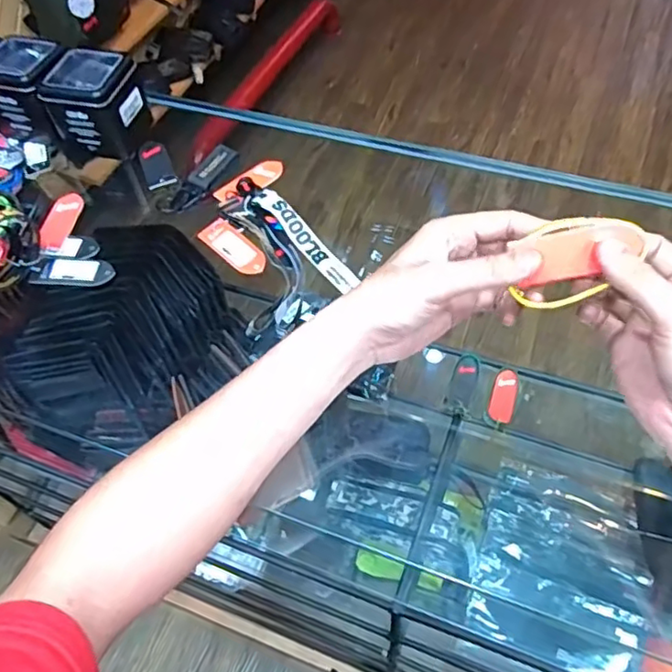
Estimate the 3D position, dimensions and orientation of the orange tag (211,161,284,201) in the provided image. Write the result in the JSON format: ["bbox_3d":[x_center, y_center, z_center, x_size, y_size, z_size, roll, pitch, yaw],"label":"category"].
[{"bbox_3d":[-0.086,-0.156,0.605,0.078,0.008,0.028,-35,71,-22],"label":"orange tag"}]

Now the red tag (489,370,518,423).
[{"bbox_3d":[0.213,0.077,0.763,0.029,0.007,0.076,15,58,14],"label":"red tag"}]

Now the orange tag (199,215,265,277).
[{"bbox_3d":[-0.095,-0.082,0.556,0.078,0.008,0.030,40,66,22],"label":"orange tag"}]

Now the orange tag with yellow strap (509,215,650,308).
[{"bbox_3d":[0.142,-0.042,0.355,0.065,0.055,0.017,5,12,16],"label":"orange tag with yellow strap"}]

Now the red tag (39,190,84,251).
[{"bbox_3d":[-0.266,-0.111,0.580,0.025,0.007,0.081,21,51,-21],"label":"red tag"}]

